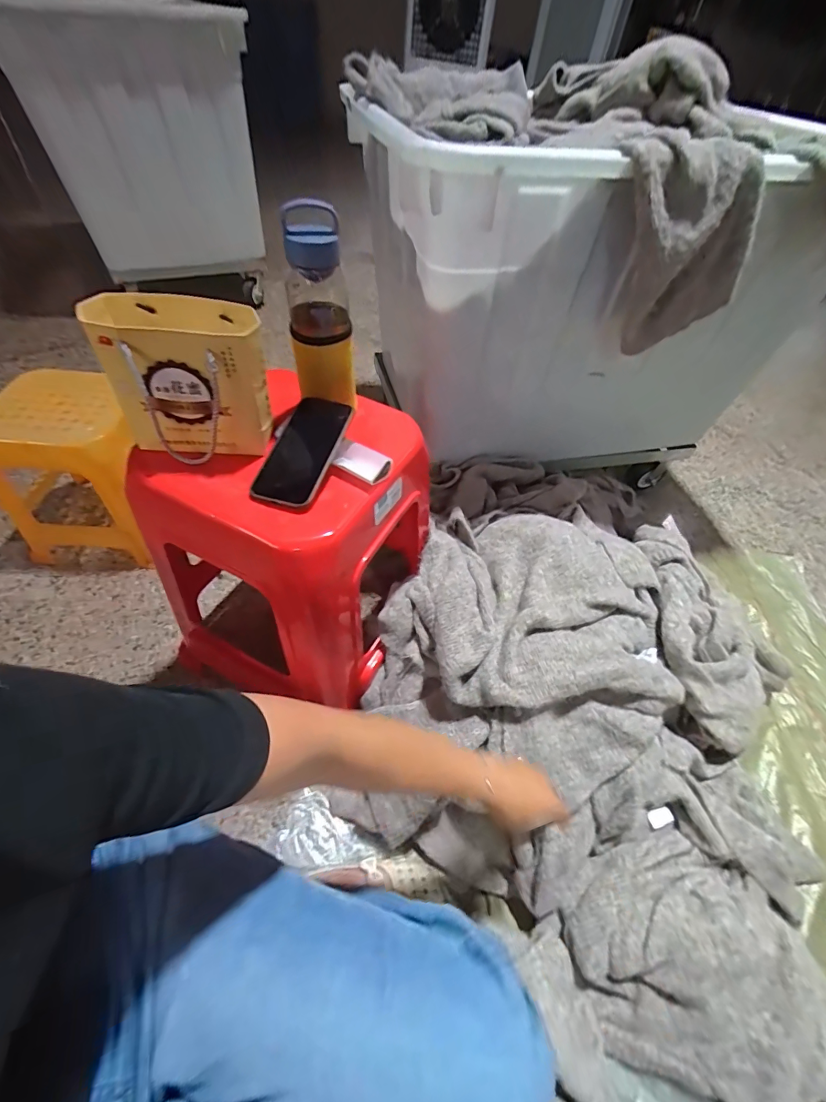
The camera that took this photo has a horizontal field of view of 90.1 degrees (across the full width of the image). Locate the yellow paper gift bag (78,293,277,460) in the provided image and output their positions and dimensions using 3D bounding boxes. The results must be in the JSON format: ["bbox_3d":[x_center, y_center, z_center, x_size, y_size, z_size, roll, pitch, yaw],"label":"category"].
[{"bbox_3d":[-0.254,-0.199,0.484,0.164,0.150,0.089,0,52,-6],"label":"yellow paper gift bag"}]

